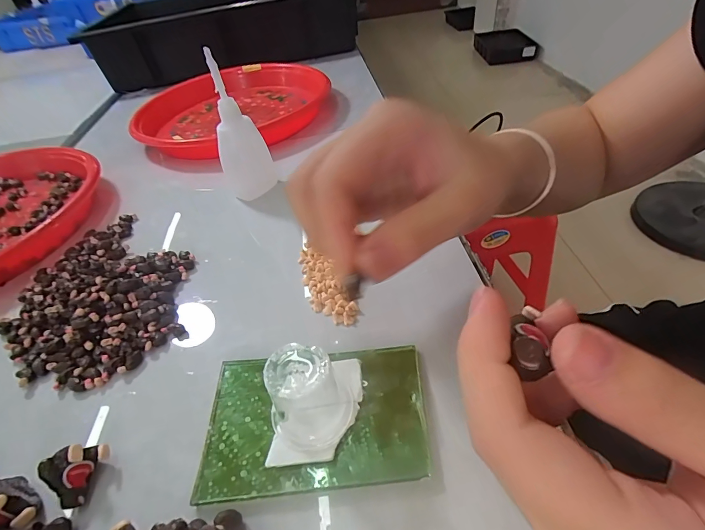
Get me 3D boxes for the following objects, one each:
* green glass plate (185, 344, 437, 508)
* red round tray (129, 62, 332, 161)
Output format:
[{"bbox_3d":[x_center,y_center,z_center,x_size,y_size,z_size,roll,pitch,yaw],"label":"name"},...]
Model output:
[{"bbox_3d":[-0.018,0.072,0.179,0.102,0.010,0.066,-5,44,2],"label":"green glass plate"},{"bbox_3d":[-0.147,-0.202,0.473,0.231,0.038,0.230,-4,44,4],"label":"red round tray"}]

